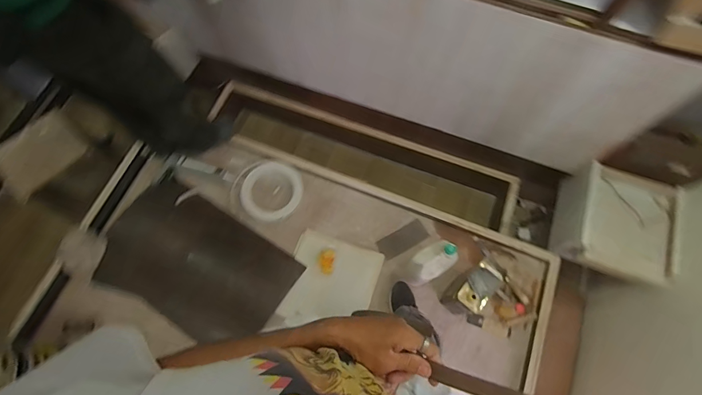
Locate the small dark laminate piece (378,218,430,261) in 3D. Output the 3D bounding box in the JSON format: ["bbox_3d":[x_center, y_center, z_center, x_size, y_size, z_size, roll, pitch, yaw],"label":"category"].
[{"bbox_3d":[0.212,0.172,1.478,0.203,0.016,0.088,-28,73,-11],"label":"small dark laminate piece"}]

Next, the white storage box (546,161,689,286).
[{"bbox_3d":[1.031,0.125,1.434,0.340,0.224,0.400,15,70,4],"label":"white storage box"}]

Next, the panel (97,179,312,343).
[{"bbox_3d":[-0.617,0.269,1.438,0.728,0.027,0.452,32,75,9],"label":"panel"}]

